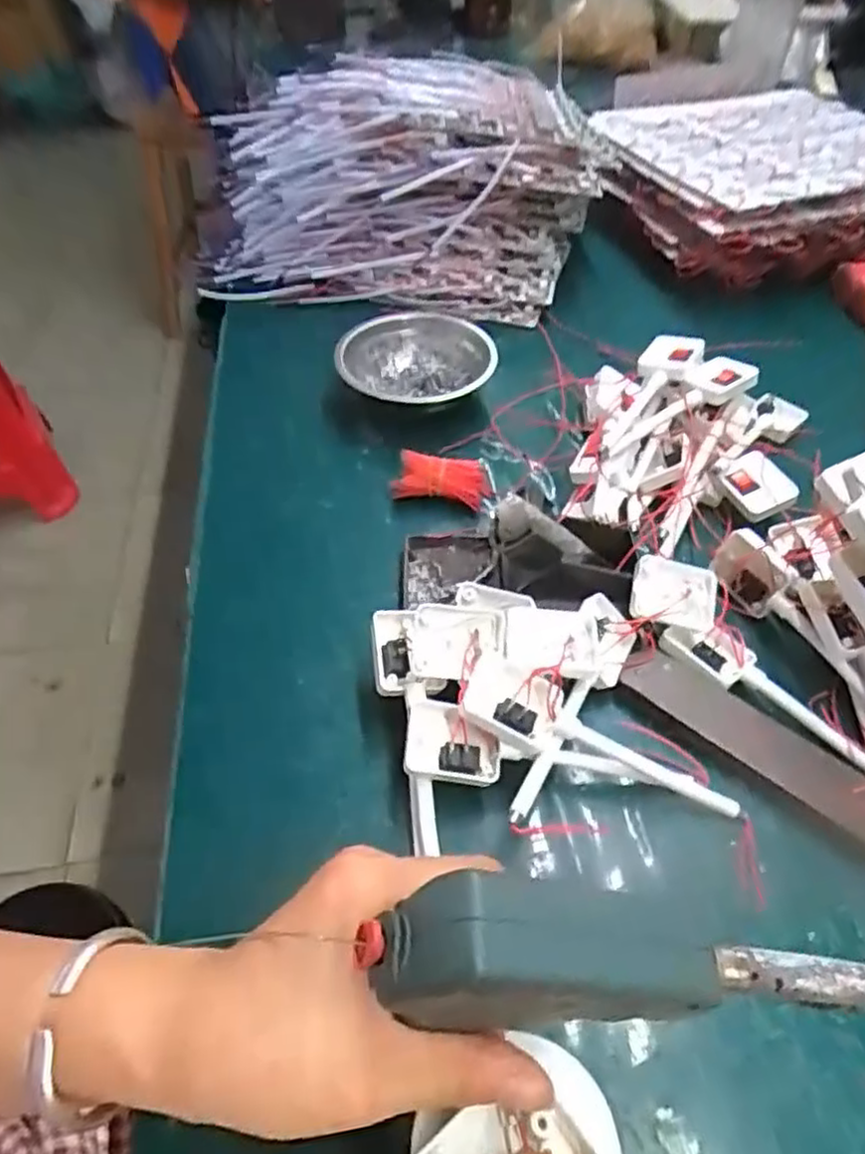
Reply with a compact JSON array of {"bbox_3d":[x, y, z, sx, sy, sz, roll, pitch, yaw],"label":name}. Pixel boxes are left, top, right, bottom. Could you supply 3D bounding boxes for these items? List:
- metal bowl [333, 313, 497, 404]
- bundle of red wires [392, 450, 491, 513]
[{"bbox_3d":[-0.006,-0.186,0.611,0.124,0.044,0.124,-1,50,1],"label":"metal bowl"},{"bbox_3d":[0.007,-0.072,0.521,0.069,0.024,0.031,6,48,-6],"label":"bundle of red wires"}]

